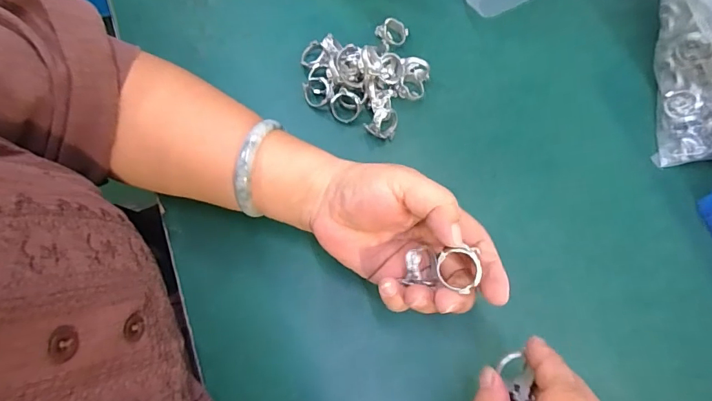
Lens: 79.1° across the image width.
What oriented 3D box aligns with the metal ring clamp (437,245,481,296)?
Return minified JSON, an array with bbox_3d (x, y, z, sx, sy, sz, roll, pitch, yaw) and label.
[{"bbox_3d":[0.058,0.040,0.245,0.023,0.004,0.023,-2,91,13],"label":"metal ring clamp"}]

